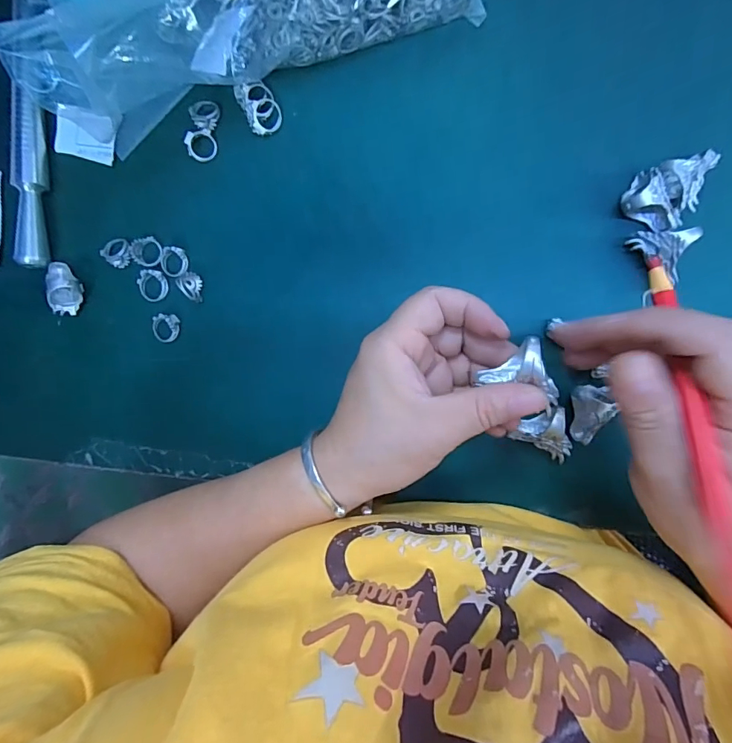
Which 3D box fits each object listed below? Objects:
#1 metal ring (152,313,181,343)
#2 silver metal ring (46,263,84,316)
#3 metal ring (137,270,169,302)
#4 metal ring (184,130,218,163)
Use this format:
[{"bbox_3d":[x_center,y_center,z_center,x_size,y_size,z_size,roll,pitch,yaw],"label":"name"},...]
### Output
[{"bbox_3d":[-0.152,-0.033,0.327,0.021,0.007,0.021,0,93,9],"label":"metal ring"},{"bbox_3d":[-0.229,-0.064,0.329,0.020,0.020,0.041,-7,92,9],"label":"silver metal ring"},{"bbox_3d":[-0.162,-0.065,0.326,0.022,0.004,0.023,0,93,9],"label":"metal ring"},{"bbox_3d":[-0.120,-0.164,0.315,0.021,0.005,0.021,-13,109,-15],"label":"metal ring"}]

